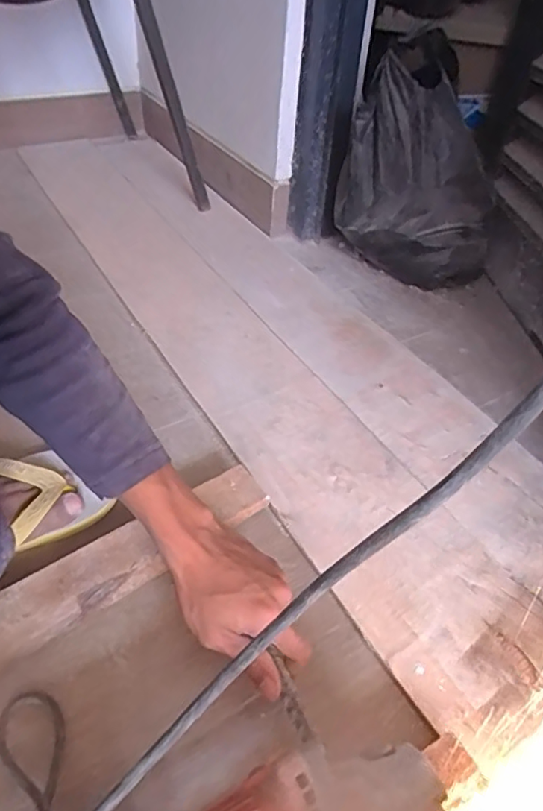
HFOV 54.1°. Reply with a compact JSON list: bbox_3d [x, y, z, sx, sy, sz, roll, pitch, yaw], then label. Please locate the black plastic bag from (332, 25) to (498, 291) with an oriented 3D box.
[{"bbox_3d":[0.229,-0.342,0.798,0.230,0.299,0.138,29,49,23],"label":"black plastic bag"}]

